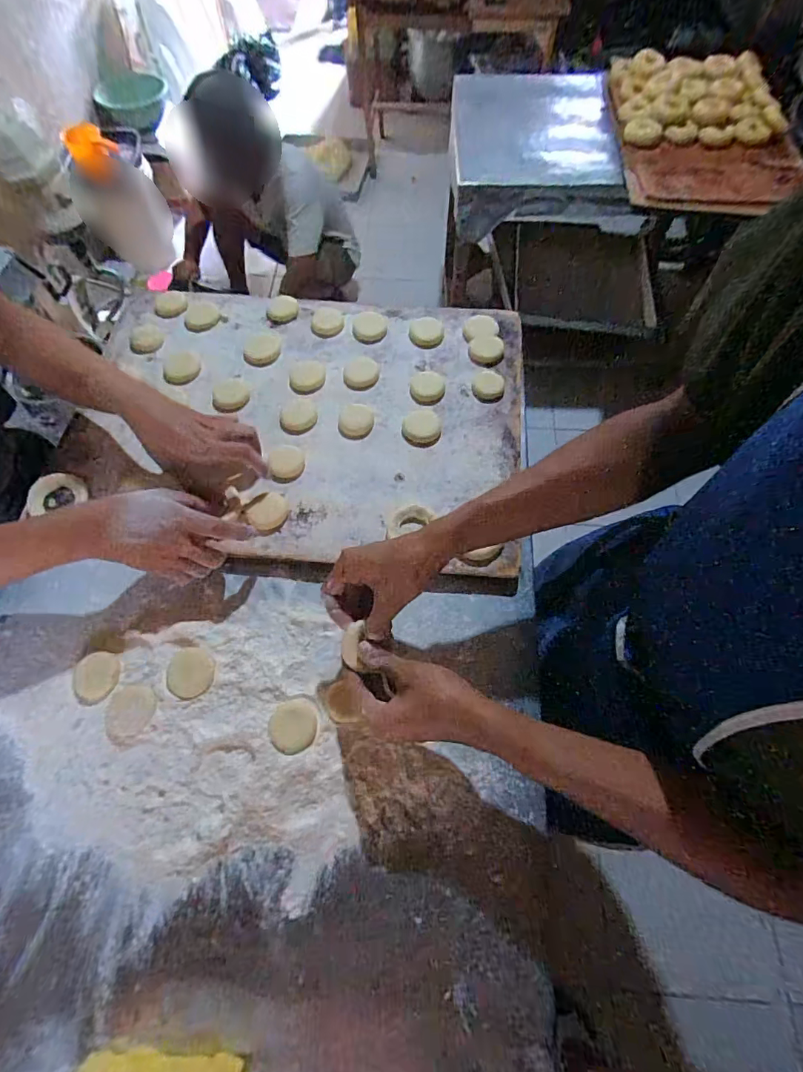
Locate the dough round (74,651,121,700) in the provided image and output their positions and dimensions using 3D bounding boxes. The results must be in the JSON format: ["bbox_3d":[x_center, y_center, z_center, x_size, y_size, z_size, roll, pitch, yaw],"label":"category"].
[{"bbox_3d":[-0.323,0.147,0.499,0.044,0.006,0.049,-9,67,-4],"label":"dough round"}]

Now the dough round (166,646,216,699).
[{"bbox_3d":[-0.221,0.143,0.495,0.045,0.008,0.050,-4,67,-2],"label":"dough round"}]

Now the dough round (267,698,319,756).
[{"bbox_3d":[-0.107,0.188,0.466,0.046,0.010,0.050,0,67,0],"label":"dough round"}]

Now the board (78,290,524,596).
[{"bbox_3d":[-0.129,-0.159,0.612,0.557,0.024,0.414,6,67,3],"label":"board"}]

